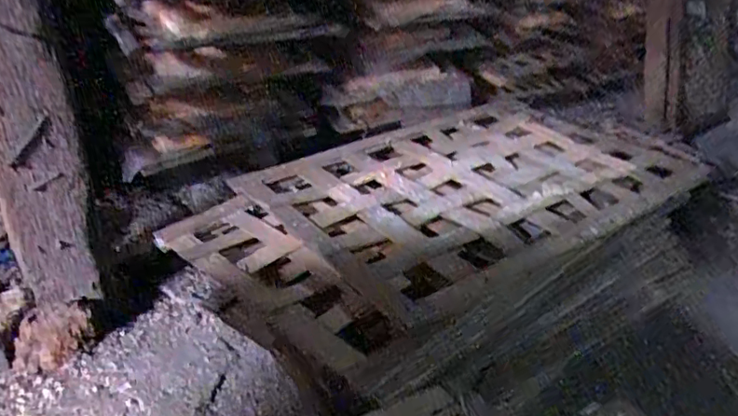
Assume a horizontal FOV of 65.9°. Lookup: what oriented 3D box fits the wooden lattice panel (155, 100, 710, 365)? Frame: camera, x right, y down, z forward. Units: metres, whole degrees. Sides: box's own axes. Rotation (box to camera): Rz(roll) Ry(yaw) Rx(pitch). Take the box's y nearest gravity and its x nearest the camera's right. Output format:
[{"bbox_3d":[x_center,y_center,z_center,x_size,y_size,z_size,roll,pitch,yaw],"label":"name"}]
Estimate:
[{"bbox_3d":[0.101,-0.014,0.726,0.633,0.037,0.328,-20,40,-26],"label":"wooden lattice panel"}]

